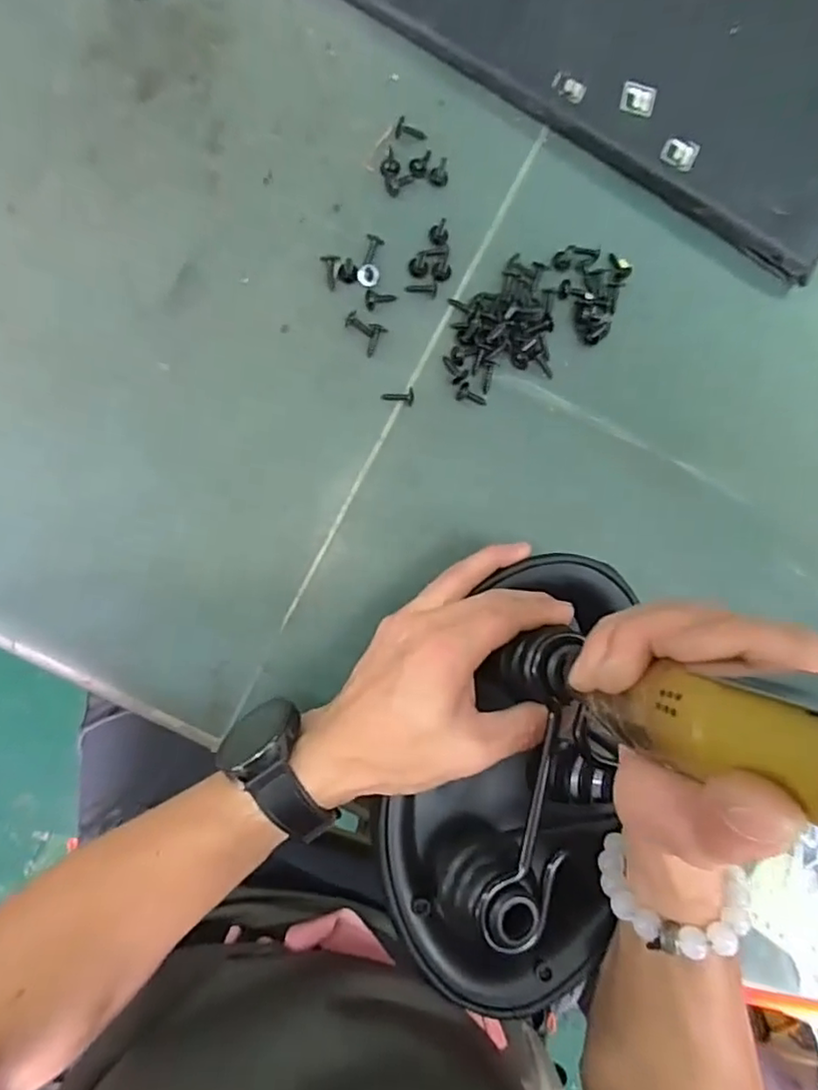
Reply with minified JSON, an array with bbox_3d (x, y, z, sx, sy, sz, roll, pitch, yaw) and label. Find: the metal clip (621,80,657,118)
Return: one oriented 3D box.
[{"bbox_3d":[0.157,-0.307,0.421,0.023,0.006,0.020,13,86,-8],"label":"metal clip"}]

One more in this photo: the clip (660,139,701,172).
[{"bbox_3d":[0.187,-0.270,0.424,0.025,0.004,0.018,12,112,1],"label":"clip"}]

